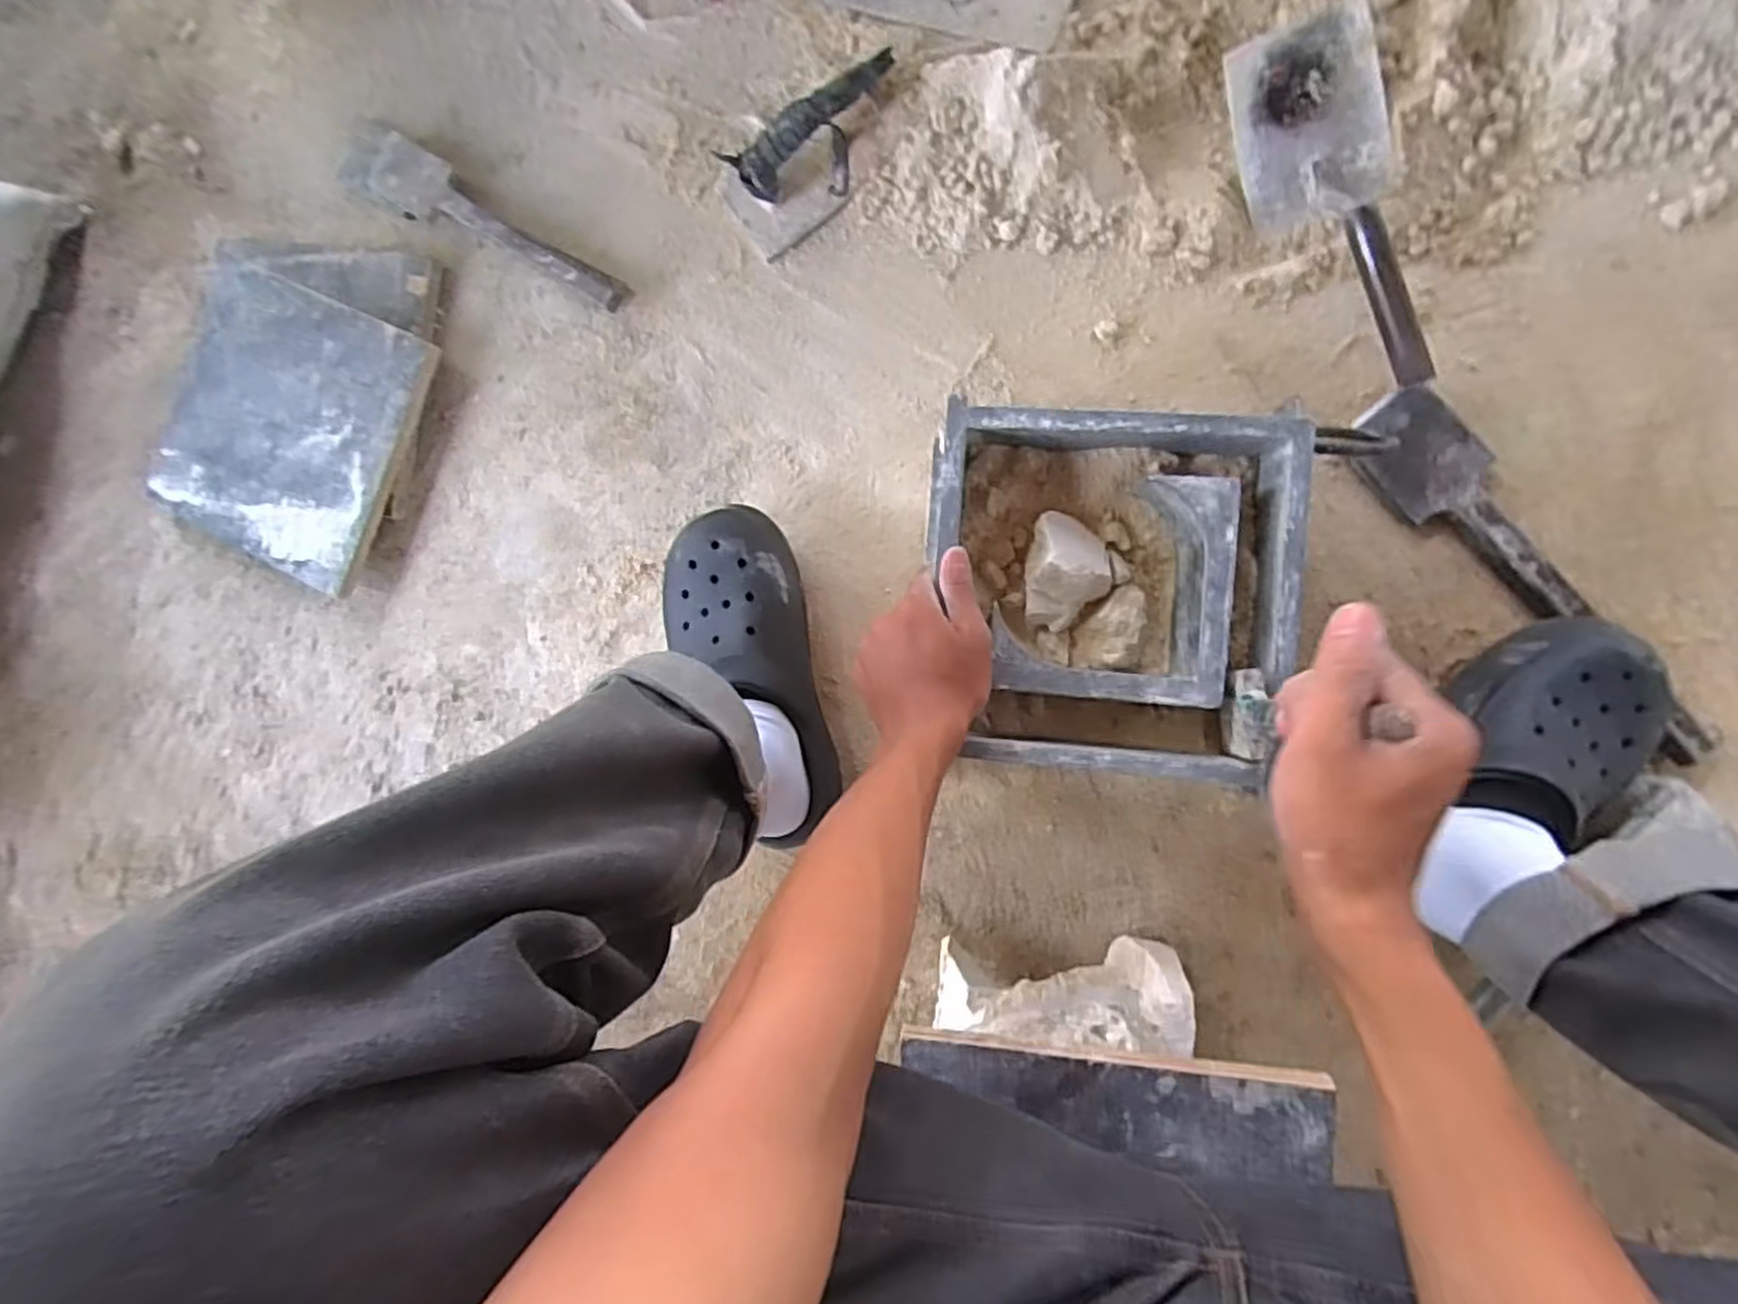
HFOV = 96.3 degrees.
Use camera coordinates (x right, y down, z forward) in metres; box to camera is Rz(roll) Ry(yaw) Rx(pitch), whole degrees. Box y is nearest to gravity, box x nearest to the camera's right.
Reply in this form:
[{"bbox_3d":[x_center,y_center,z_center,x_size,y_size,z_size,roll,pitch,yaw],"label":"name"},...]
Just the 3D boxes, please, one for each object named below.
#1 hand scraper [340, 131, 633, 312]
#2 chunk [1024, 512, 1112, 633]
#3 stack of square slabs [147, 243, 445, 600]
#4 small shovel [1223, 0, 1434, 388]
[{"bbox_3d":[-0.354,-0.394,0.709,0.315,0.029,0.060,31,94,9],"label":"hand scraper"},{"bbox_3d":[0.137,-0.056,0.531,0.058,0.034,0.080,-2,92,8],"label":"chunk"},{"bbox_3d":[-0.550,-0.242,0.742,0.280,0.034,0.313,19,92,9],"label":"stack of square slabs"},{"bbox_3d":[0.355,-0.332,0.589,0.110,0.054,0.279,-15,86,7],"label":"small shovel"}]

